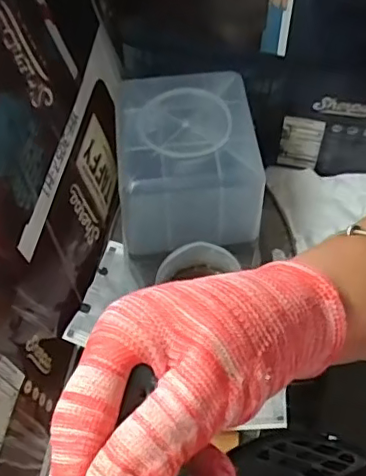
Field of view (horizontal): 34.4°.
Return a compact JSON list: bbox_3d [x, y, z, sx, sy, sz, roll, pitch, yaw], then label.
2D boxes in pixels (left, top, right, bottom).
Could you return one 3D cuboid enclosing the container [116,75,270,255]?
[{"bbox_3d":[0.005,-0.079,0.593,0.131,0.098,0.151,-6,53,1],"label":"container"}]

